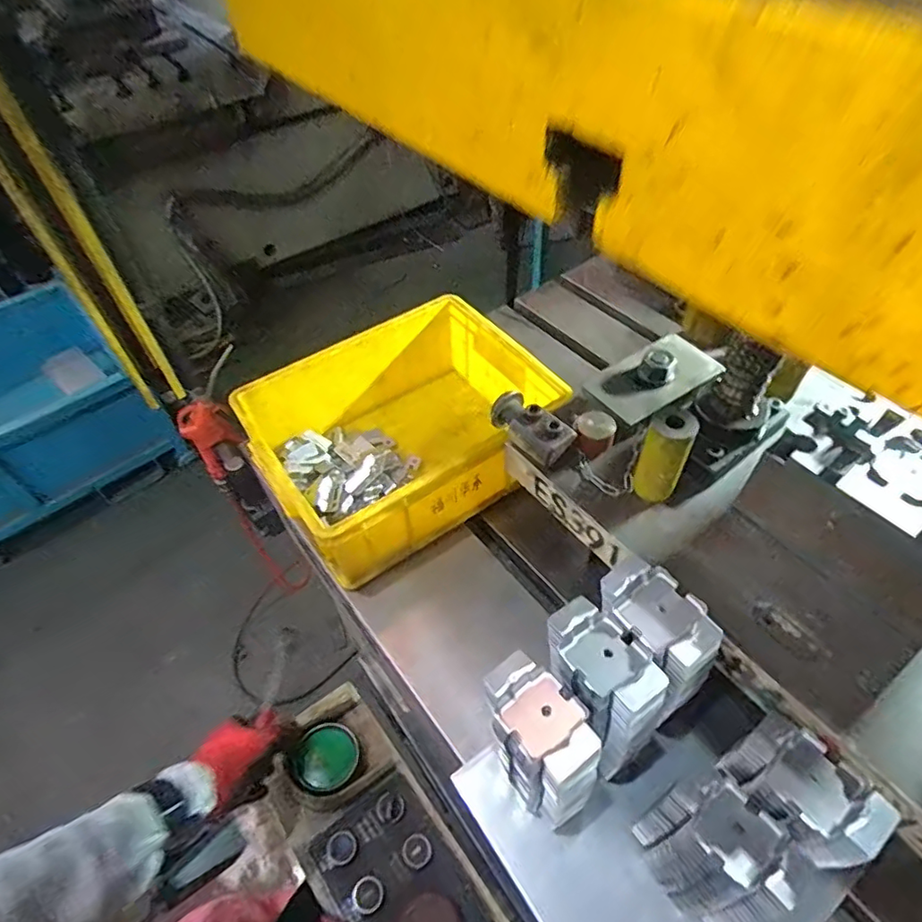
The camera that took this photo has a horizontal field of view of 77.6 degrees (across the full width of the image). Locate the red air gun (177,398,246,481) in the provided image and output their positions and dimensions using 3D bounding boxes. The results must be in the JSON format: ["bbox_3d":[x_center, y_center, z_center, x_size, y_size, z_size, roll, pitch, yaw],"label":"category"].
[{"bbox_3d":[-0.343,-0.030,0.800,0.066,0.121,0.030,-29,56,-21],"label":"red air gun"}]

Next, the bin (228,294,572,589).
[{"bbox_3d":[-0.068,-0.039,0.729,0.351,0.129,0.257,-29,56,-21],"label":"bin"}]

